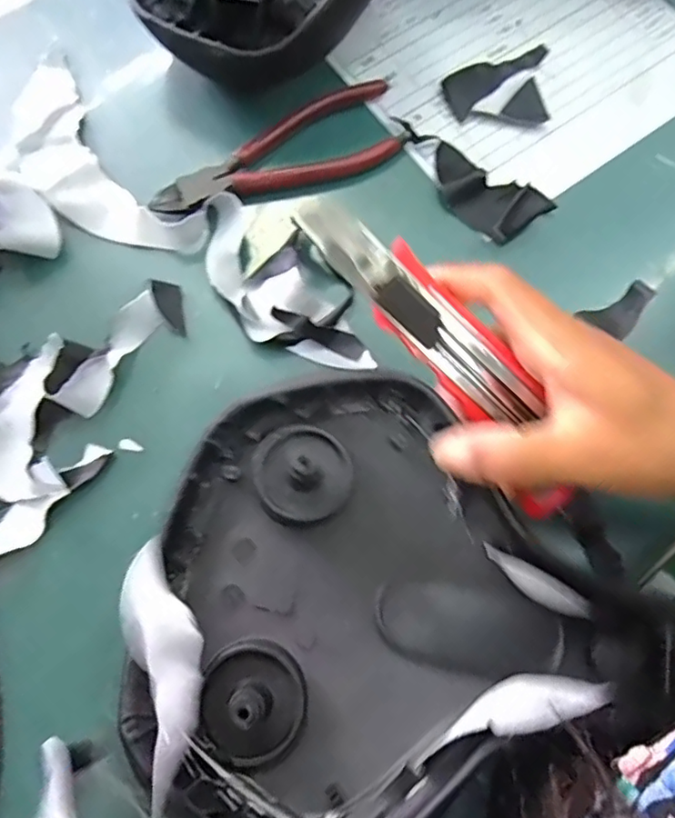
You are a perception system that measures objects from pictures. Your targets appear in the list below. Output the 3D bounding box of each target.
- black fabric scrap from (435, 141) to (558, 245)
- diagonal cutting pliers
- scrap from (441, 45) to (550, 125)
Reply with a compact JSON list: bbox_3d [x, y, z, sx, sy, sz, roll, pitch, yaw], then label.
[{"bbox_3d":[0.082,-0.124,0.334,0.072,0.011,0.034,36,77,8],"label":"black fabric scrap"},{"bbox_3d":[-0.033,-0.145,0.338,0.150,0.011,0.053,-27,77,-8],"label":"diagonal cutting pliers"},{"bbox_3d":[0.106,-0.194,0.357,0.072,0.008,0.049,-24,77,-7],"label":"scrap"}]

